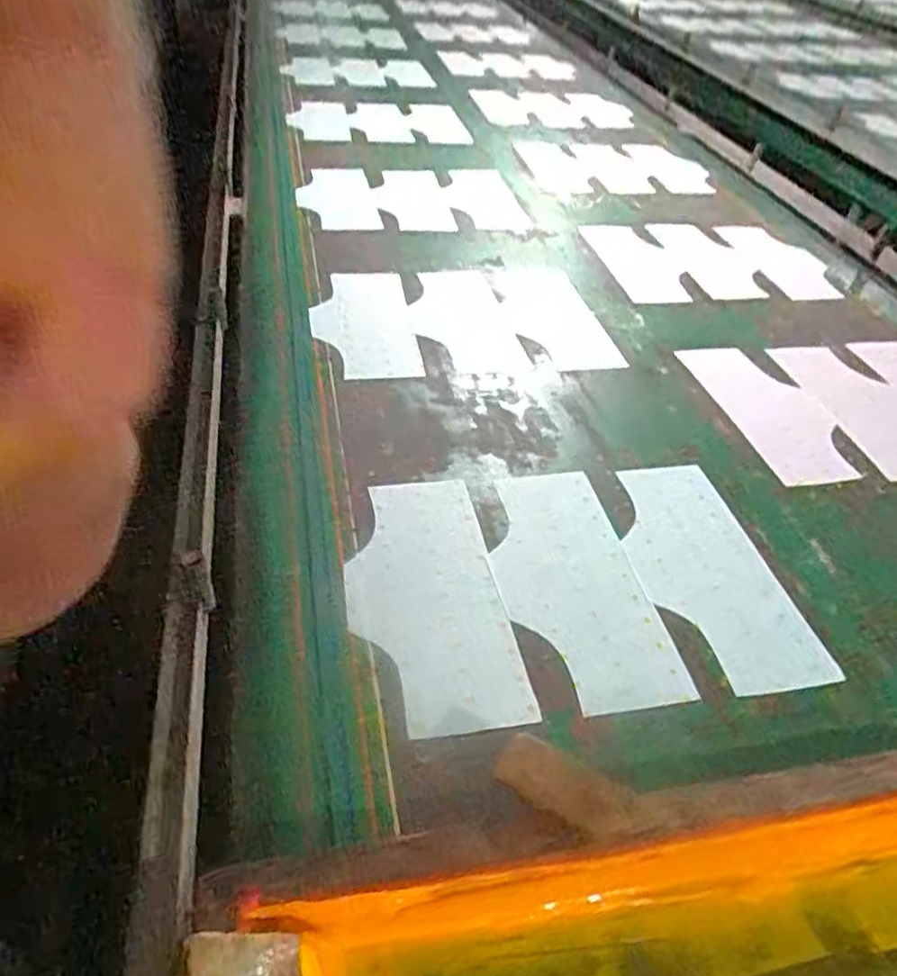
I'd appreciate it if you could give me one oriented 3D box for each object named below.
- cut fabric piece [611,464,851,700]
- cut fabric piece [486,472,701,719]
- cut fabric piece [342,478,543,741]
[{"bbox_3d":[0.273,0.082,0.747,0.147,0.005,0.301,-3,43,-11],"label":"cut fabric piece"},{"bbox_3d":[0.124,0.091,0.720,0.147,0.004,0.307,-4,44,-12],"label":"cut fabric piece"},{"bbox_3d":[-0.024,0.105,0.694,0.147,0.009,0.306,-8,44,-9],"label":"cut fabric piece"}]

